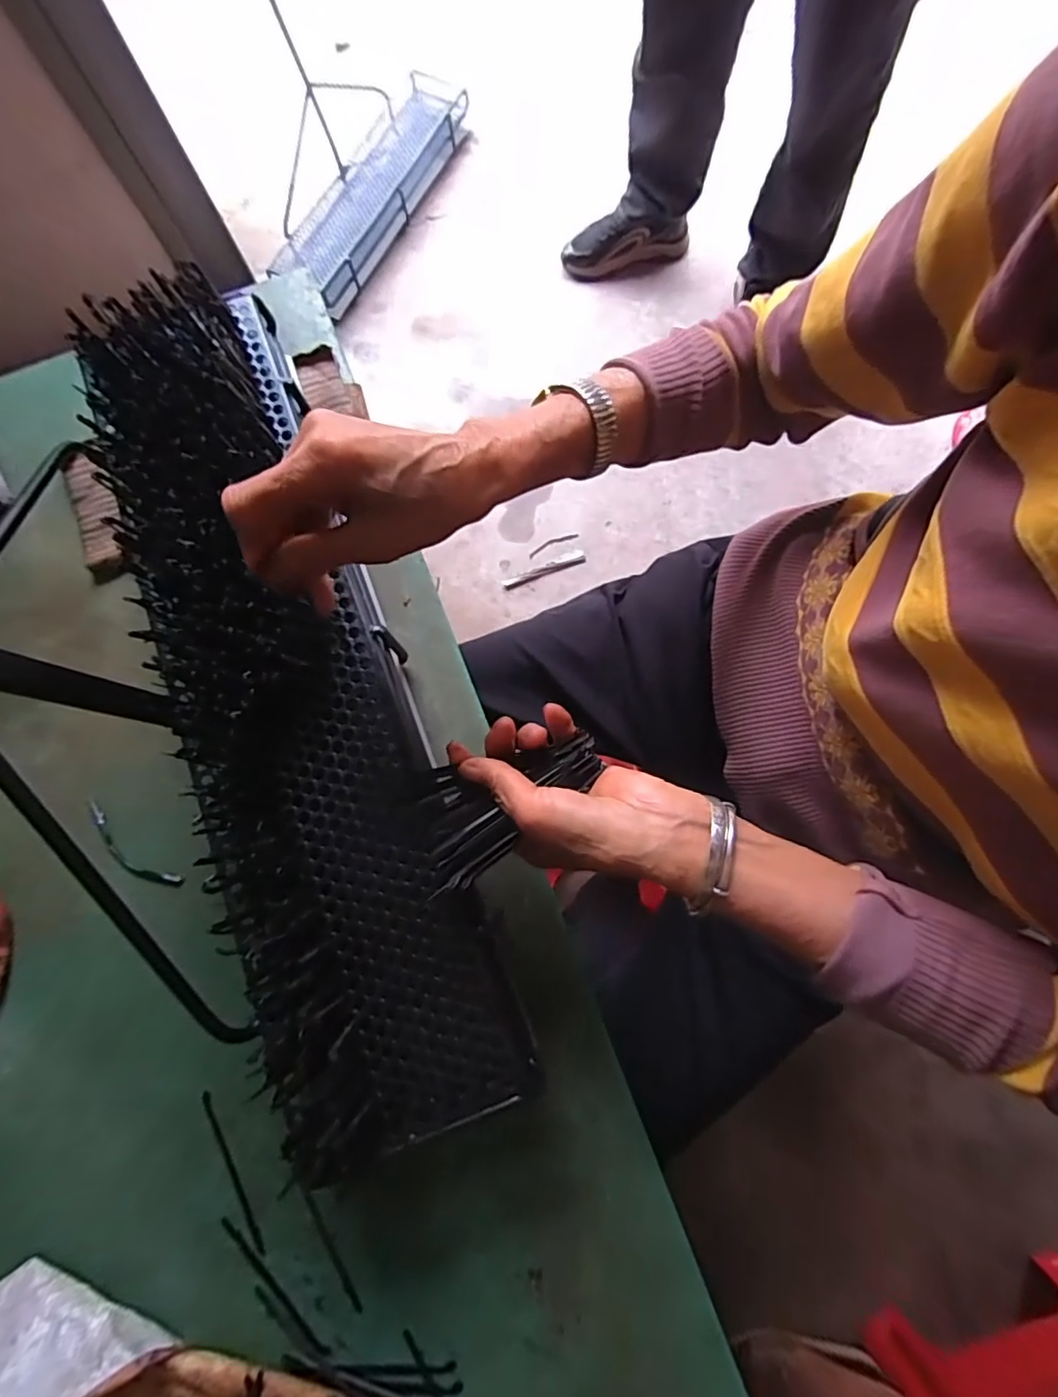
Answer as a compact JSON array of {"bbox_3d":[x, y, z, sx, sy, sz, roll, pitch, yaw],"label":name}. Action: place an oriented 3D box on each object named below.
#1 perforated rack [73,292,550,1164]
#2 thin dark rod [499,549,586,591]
[{"bbox_3d":[-0.161,-0.016,0.369,0.141,0.066,0.583,-21,83,-3],"label":"perforated rack"},{"bbox_3d":[0.029,-0.252,1.110,0.172,0.012,0.027,-24,79,-4],"label":"thin dark rod"}]

